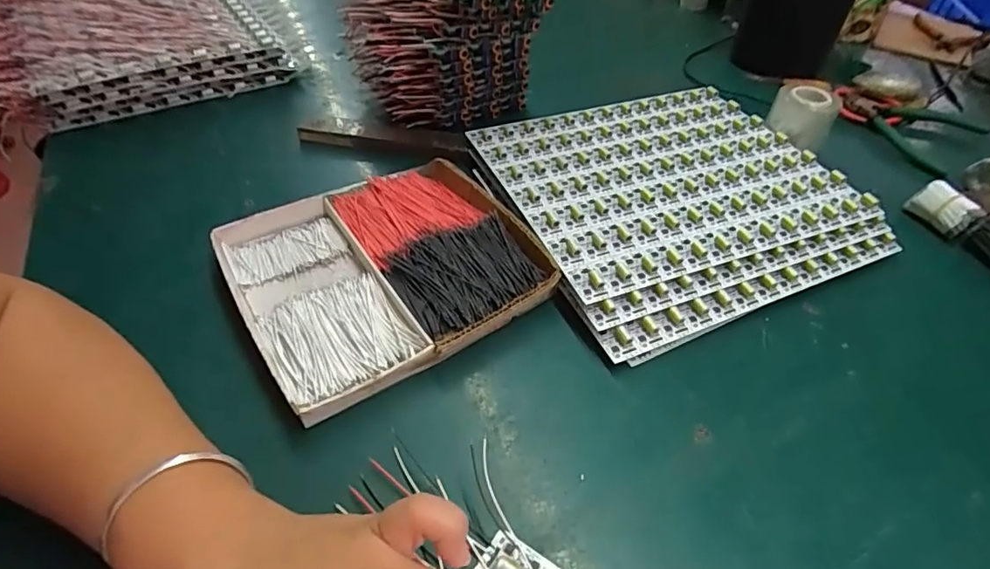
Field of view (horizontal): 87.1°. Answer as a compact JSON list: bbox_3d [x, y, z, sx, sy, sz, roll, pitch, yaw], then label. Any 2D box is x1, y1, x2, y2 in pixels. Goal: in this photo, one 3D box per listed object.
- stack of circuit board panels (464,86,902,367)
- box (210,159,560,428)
[{"bbox_3d":[0.158,-0.082,0.466,0.285,0.030,0.269,-15,49,-16],"label":"stack of circuit board panels"},{"bbox_3d":[-0.084,-0.016,0.399,0.206,0.024,0.191,-24,52,-22],"label":"box"}]

